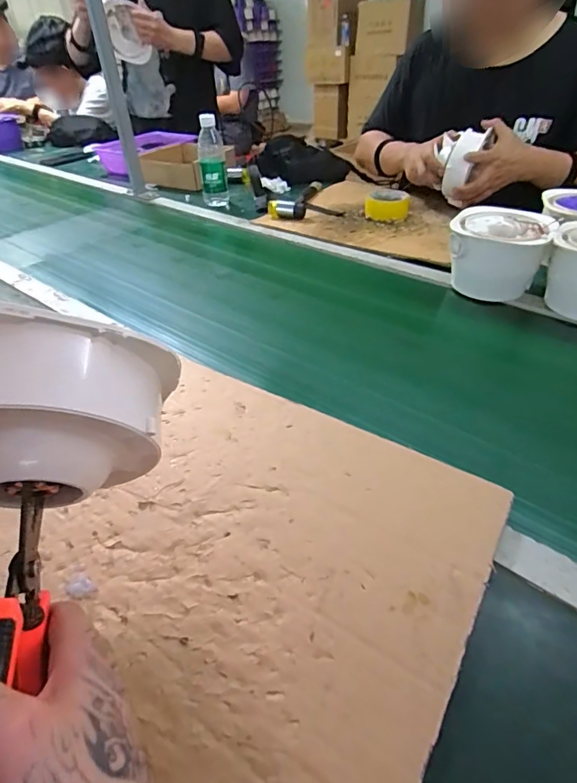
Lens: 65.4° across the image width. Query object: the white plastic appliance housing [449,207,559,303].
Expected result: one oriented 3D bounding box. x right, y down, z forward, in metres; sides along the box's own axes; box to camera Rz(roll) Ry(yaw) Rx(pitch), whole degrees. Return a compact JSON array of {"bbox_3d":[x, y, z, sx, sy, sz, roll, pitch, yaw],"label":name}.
[{"bbox_3d":[0.315,-0.212,0.682,0.136,0.094,0.117,19,42,25],"label":"white plastic appliance housing"}]

